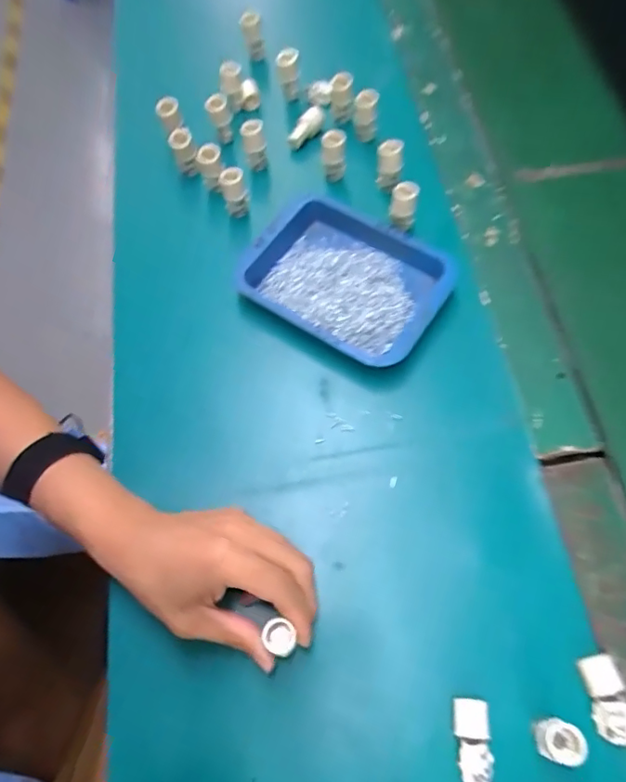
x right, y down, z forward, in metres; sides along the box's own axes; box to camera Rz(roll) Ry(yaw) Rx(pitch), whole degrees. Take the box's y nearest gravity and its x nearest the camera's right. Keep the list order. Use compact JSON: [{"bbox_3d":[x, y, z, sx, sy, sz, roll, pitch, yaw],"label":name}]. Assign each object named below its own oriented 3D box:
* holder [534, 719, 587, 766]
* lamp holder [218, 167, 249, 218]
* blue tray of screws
[{"bbox_3d":[0.135,0.195,0.299,0.022,0.033,0.020,-1,65,1],"label":"holder"},{"bbox_3d":[-0.070,-0.178,0.476,0.022,0.050,0.020,-1,65,1],"label":"lamp holder"},{"bbox_3d":[0.021,-0.094,0.444,0.164,0.026,0.120,30,70,14],"label":"blue tray of screws"}]

